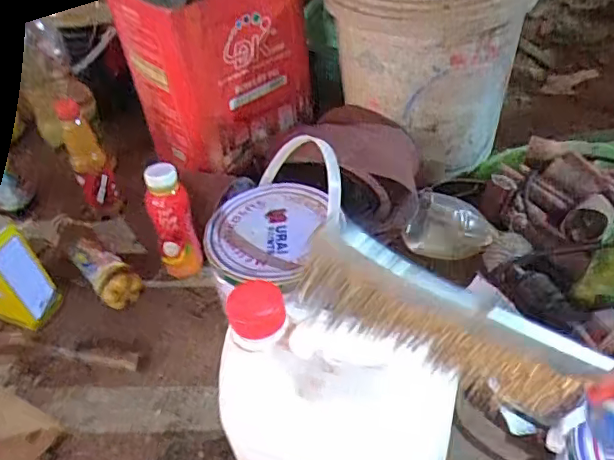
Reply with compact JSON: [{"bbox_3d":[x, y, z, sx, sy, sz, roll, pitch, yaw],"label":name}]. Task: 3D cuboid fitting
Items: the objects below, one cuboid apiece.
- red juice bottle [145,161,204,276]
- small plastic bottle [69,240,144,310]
[{"bbox_3d":[-0.193,-0.006,0.808,0.061,0.175,0.063,-16,44,-11],"label":"red juice bottle"},{"bbox_3d":[-0.301,0.061,0.831,0.056,0.057,0.139,-36,51,-28],"label":"small plastic bottle"}]

